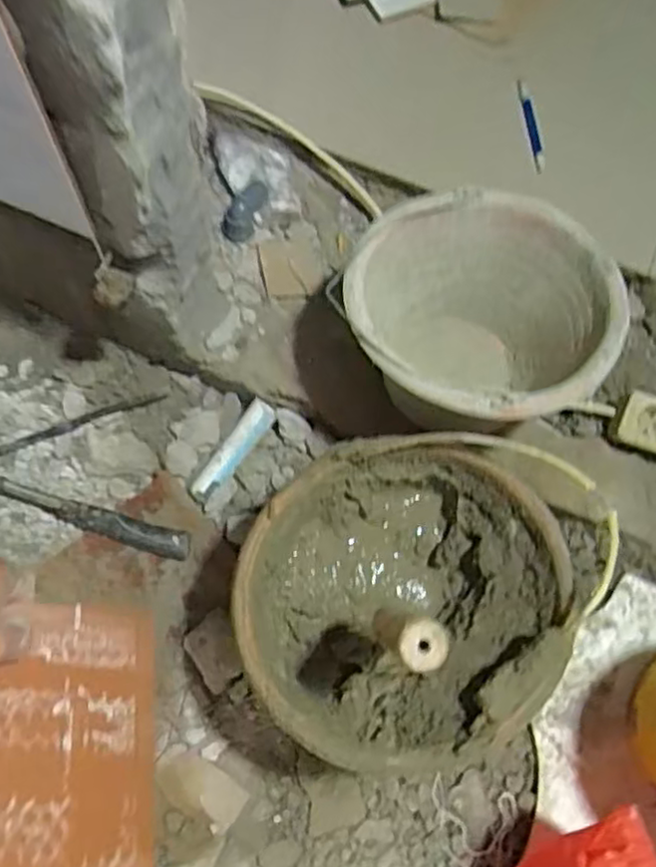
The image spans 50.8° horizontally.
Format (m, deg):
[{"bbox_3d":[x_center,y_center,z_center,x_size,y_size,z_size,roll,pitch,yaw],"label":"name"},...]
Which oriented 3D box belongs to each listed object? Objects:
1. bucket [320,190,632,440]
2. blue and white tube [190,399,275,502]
[{"bbox_3d":[0.142,-0.097,0.715,0.236,0.205,0.241,1,70,-2],"label":"bucket"},{"bbox_3d":[-0.109,0.022,0.791,0.029,0.028,0.132,39,90,11],"label":"blue and white tube"}]

